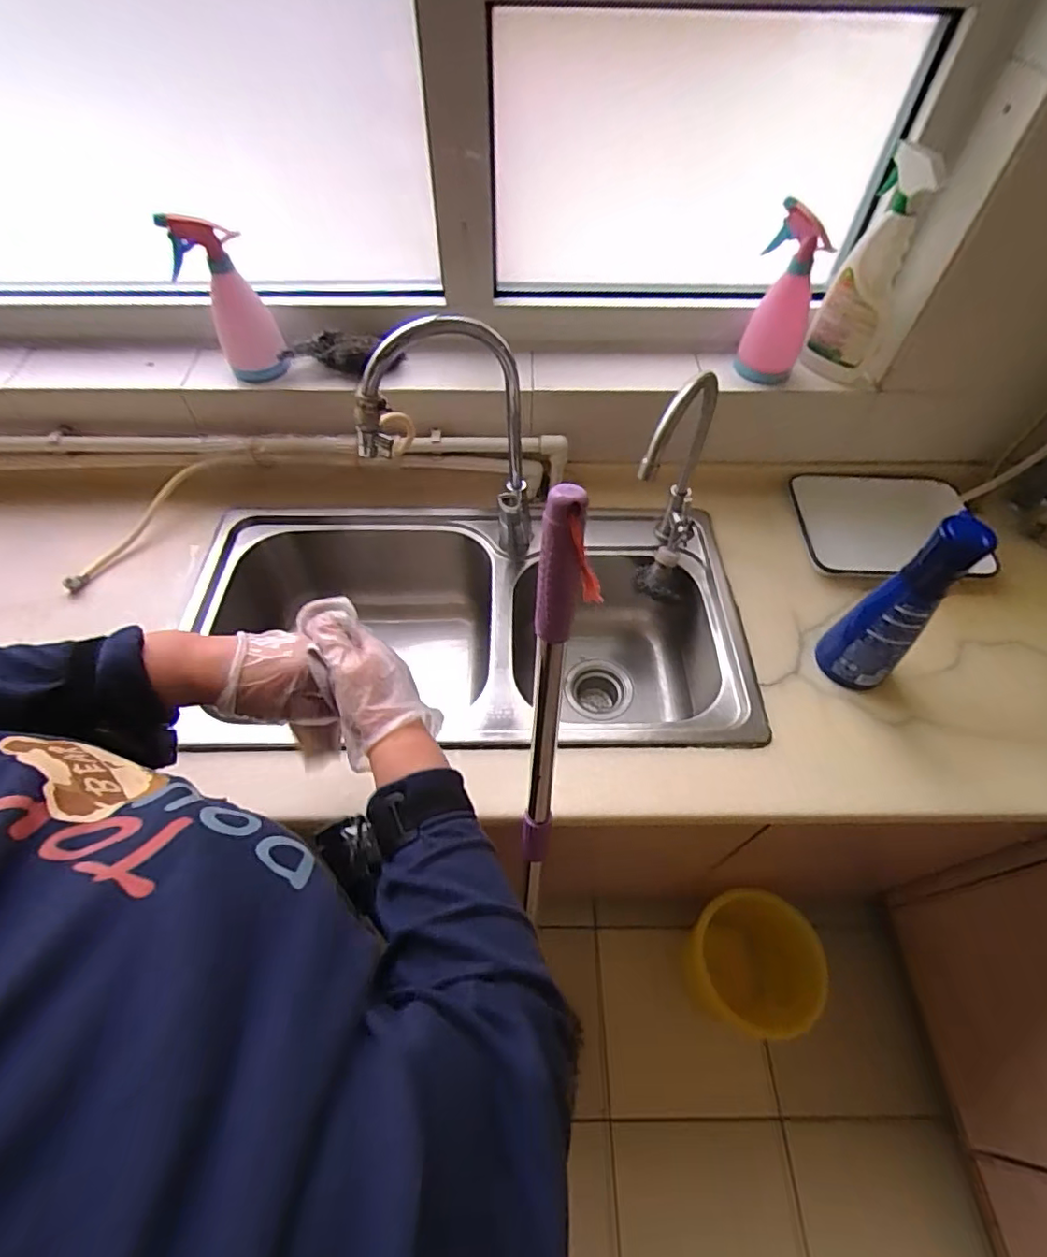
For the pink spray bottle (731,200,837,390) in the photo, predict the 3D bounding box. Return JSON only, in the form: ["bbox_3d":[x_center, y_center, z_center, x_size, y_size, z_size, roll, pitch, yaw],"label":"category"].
[{"bbox_3d":[0.369,-0.462,0.796,0.083,0.214,0.072,26,59,16],"label":"pink spray bottle"}]

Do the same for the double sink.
[{"bbox_3d":[-0.080,0.030,0.879,0.774,0.220,0.400,0,55,-1],"label":"double sink"}]

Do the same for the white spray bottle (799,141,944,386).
[{"bbox_3d":[0.471,-0.476,0.765,0.089,0.263,0.073,26,59,16],"label":"white spray bottle"}]

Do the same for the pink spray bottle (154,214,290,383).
[{"bbox_3d":[-0.395,-0.444,0.760,0.091,0.199,0.095,-21,58,-14],"label":"pink spray bottle"}]

